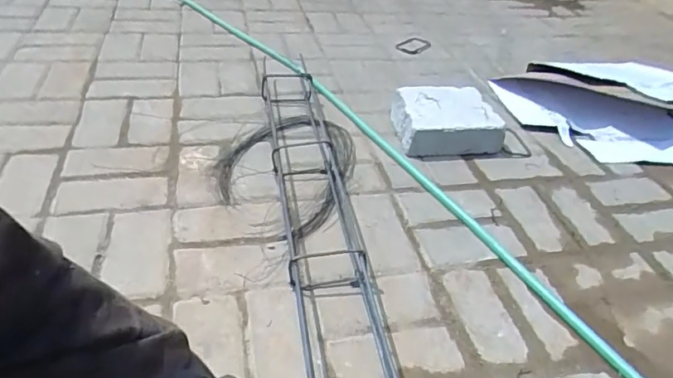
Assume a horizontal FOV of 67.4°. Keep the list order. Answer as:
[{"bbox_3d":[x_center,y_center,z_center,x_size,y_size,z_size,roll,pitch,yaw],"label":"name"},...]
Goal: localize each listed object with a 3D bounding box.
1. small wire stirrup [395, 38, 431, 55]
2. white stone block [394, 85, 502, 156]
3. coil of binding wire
[{"bbox_3d":[0.252,-0.469,1.664,0.097,0.013,0.142,28,44,24],"label":"small wire stirrup"},{"bbox_3d":[0.252,-0.168,1.205,0.224,0.079,0.213,-5,40,-14],"label":"white stone block"},{"bbox_3d":[-0.101,-0.057,1.072,0.262,0.029,0.398,14,40,9],"label":"coil of binding wire"}]

